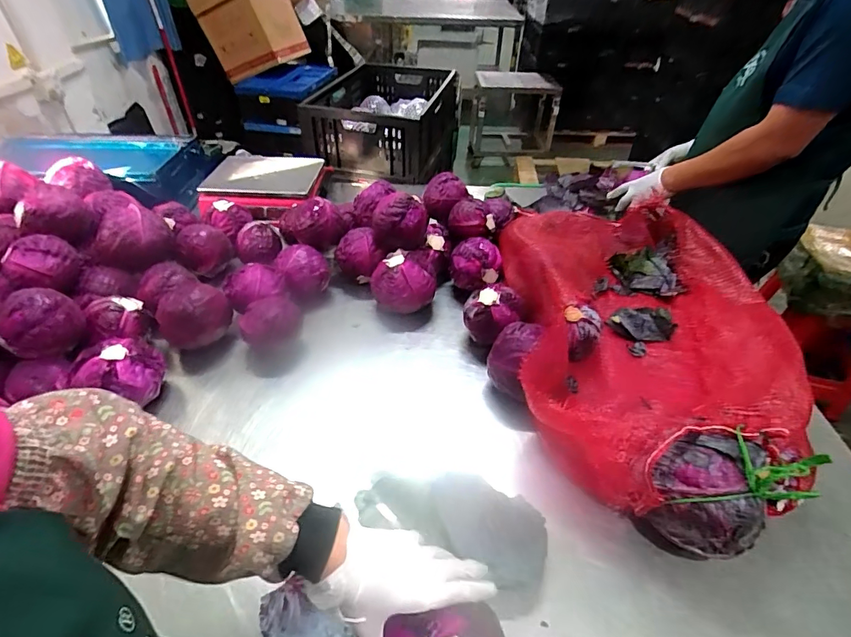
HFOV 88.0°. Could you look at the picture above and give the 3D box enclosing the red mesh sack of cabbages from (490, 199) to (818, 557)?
[{"bbox_3d":[0.419,0.001,0.839,0.518,0.174,0.833,3,42,2],"label":"red mesh sack of cabbages"}]

